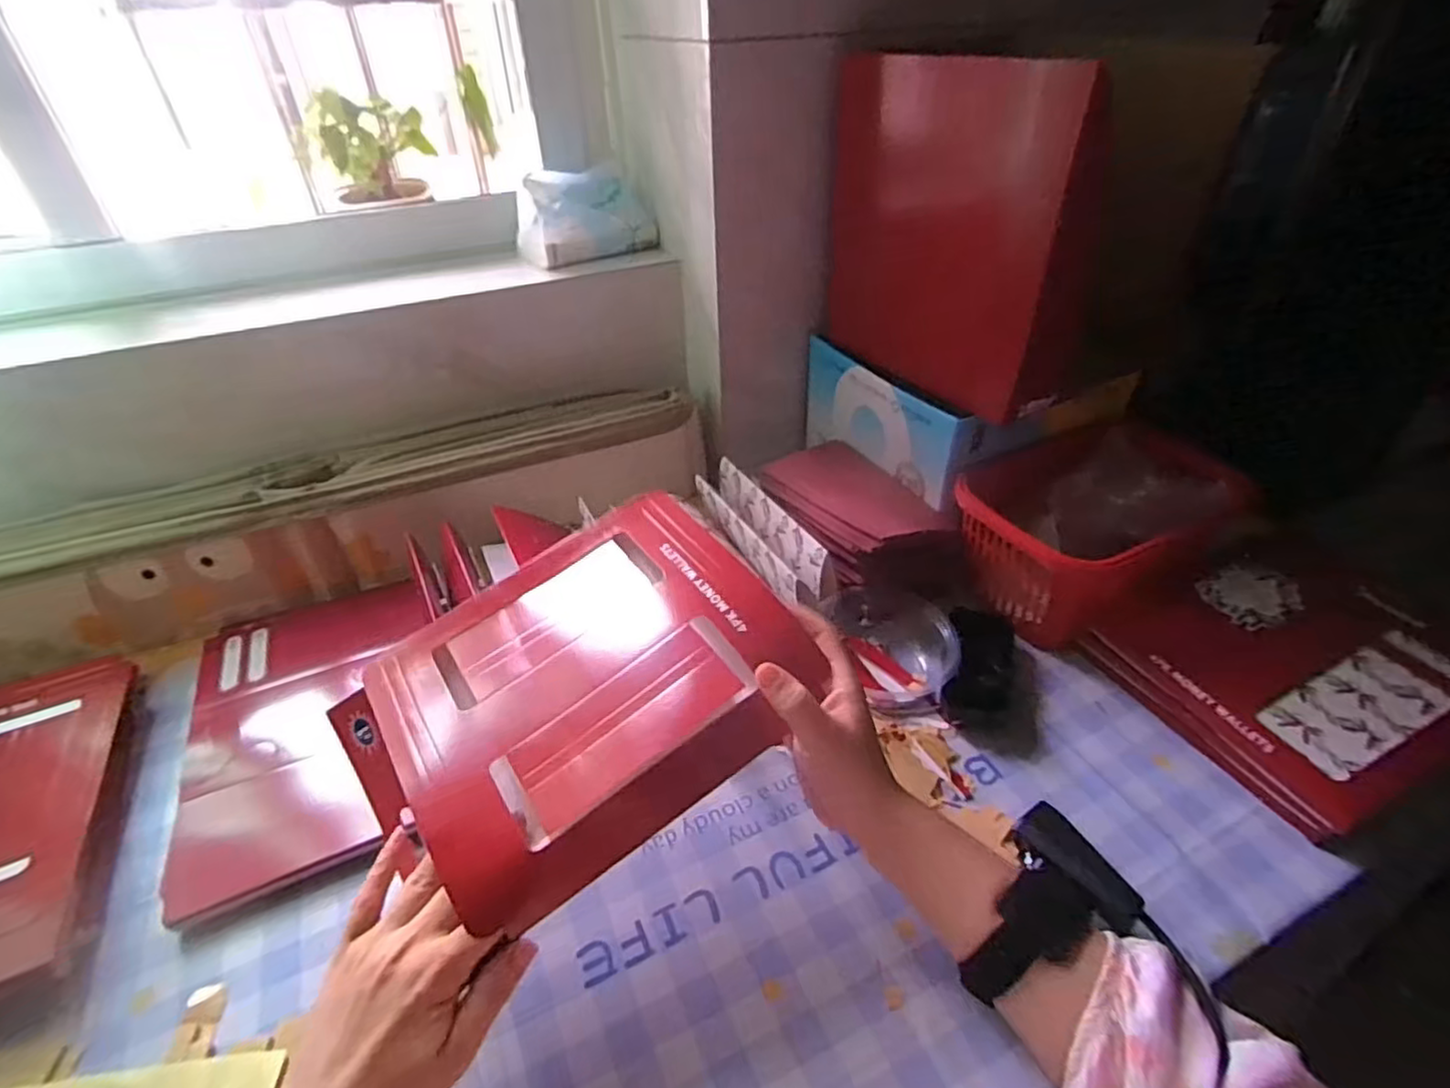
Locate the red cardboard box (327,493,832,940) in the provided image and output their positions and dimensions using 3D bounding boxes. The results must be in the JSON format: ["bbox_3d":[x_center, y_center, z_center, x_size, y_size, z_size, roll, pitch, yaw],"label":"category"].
[{"bbox_3d":[-0.089,0.084,0.408,0.254,0.031,0.195,-34,54,-17],"label":"red cardboard box"}]

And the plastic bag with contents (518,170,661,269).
[{"bbox_3d":[-0.143,-0.345,0.719,0.134,0.076,0.067,-26,44,-27],"label":"plastic bag with contents"}]

